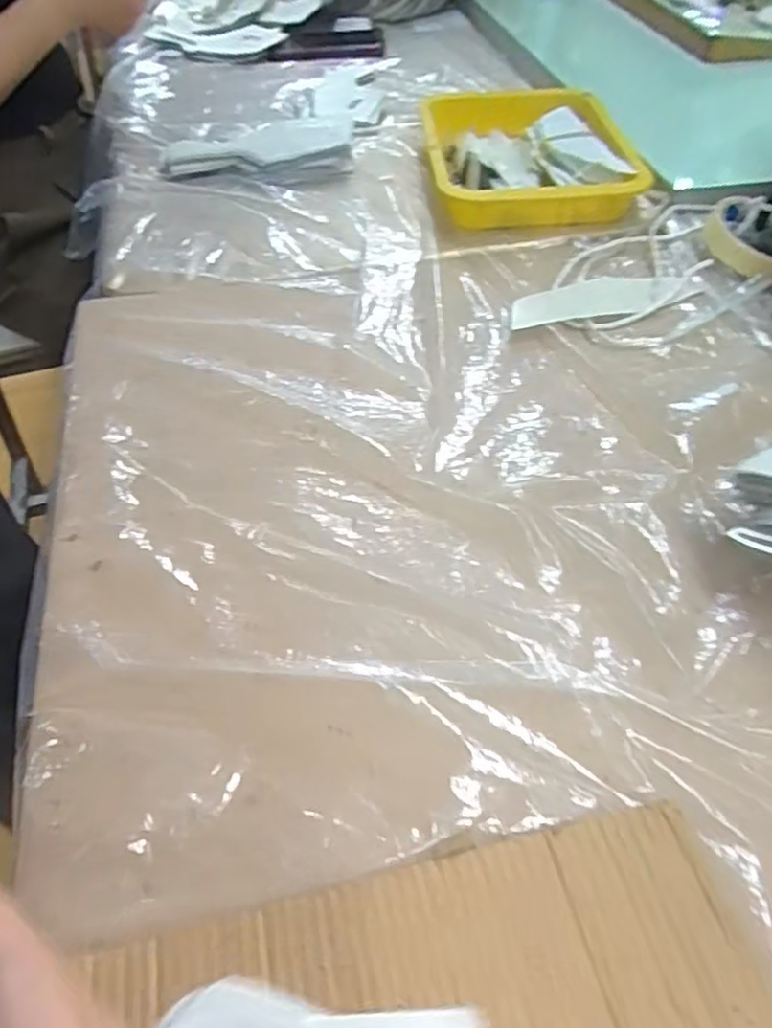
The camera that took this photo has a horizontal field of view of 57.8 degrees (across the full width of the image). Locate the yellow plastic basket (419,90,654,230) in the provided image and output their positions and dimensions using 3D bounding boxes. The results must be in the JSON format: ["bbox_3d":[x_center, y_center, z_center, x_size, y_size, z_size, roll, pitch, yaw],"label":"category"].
[{"bbox_3d":[0.147,-0.368,0.712,0.217,0.042,0.240,-2,50,0],"label":"yellow plastic basket"}]

